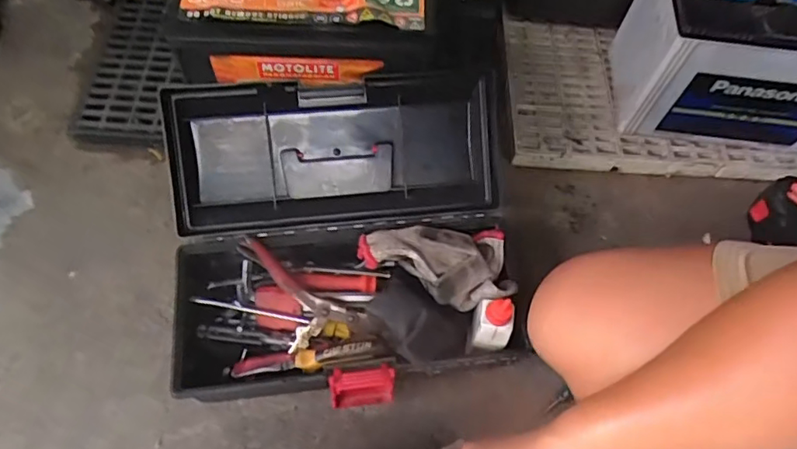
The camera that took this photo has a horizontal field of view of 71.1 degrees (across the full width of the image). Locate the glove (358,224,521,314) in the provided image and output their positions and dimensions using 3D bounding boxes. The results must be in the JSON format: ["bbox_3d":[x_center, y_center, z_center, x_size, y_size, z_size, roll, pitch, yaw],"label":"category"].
[{"bbox_3d":[0.042,0.042,0.615,0.167,0.055,0.096,-3,61,-3],"label":"glove"}]

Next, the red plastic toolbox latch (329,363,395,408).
[{"bbox_3d":[-0.038,0.171,0.589,0.065,0.071,0.025,-5,61,-4],"label":"red plastic toolbox latch"}]

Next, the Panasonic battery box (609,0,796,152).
[{"bbox_3d":[0.470,-0.225,0.748,0.309,0.208,0.146,6,61,2],"label":"Panasonic battery box"}]

